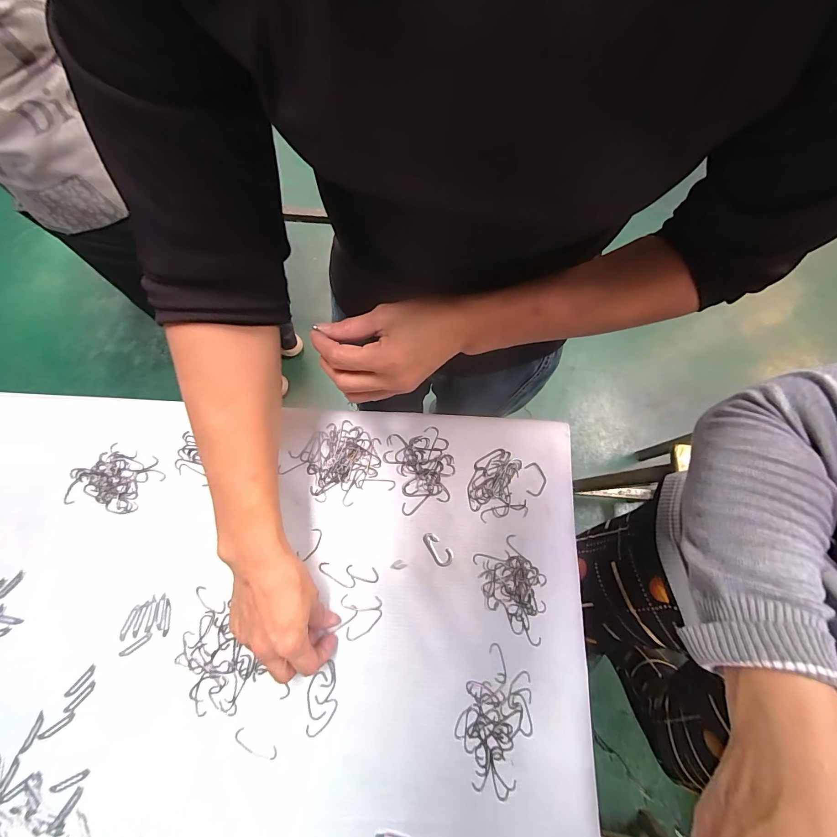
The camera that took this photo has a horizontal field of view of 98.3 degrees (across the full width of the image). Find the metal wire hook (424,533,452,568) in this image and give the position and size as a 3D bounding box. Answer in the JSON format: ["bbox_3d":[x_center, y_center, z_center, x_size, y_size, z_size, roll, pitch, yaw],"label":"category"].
[{"bbox_3d":[0.018,0.136,0.376,0.036,0.004,0.019,43,77,11],"label":"metal wire hook"}]

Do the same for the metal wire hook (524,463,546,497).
[{"bbox_3d":[0.130,0.067,0.401,0.021,0.004,0.037,1,73,-1],"label":"metal wire hook"}]

